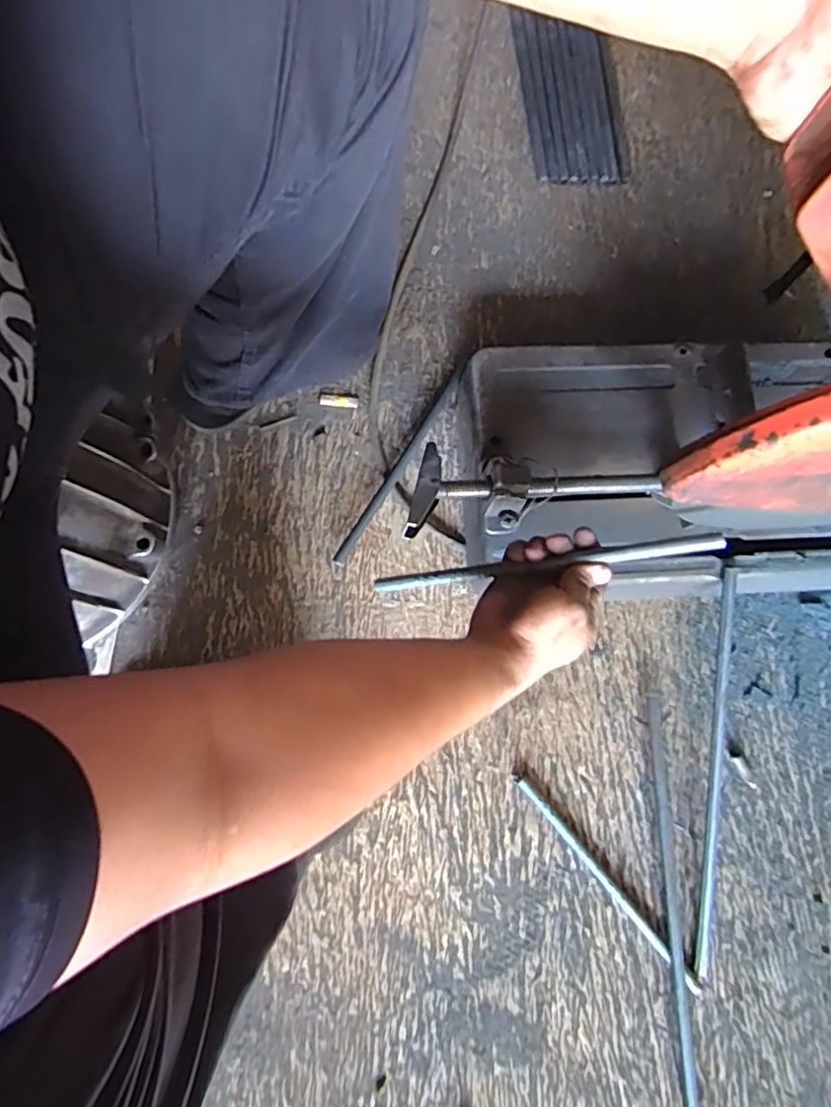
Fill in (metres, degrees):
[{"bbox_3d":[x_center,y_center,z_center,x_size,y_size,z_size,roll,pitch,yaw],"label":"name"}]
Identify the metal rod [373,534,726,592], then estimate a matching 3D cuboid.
[{"bbox_3d":[0.093,0.009,0.482,0.267,0.011,0.013,-8,78,20],"label":"metal rod"}]

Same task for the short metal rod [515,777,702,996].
[{"bbox_3d":[0.186,0.321,0.601,0.014,0.006,0.252,-40,81,-11],"label":"short metal rod"}]

